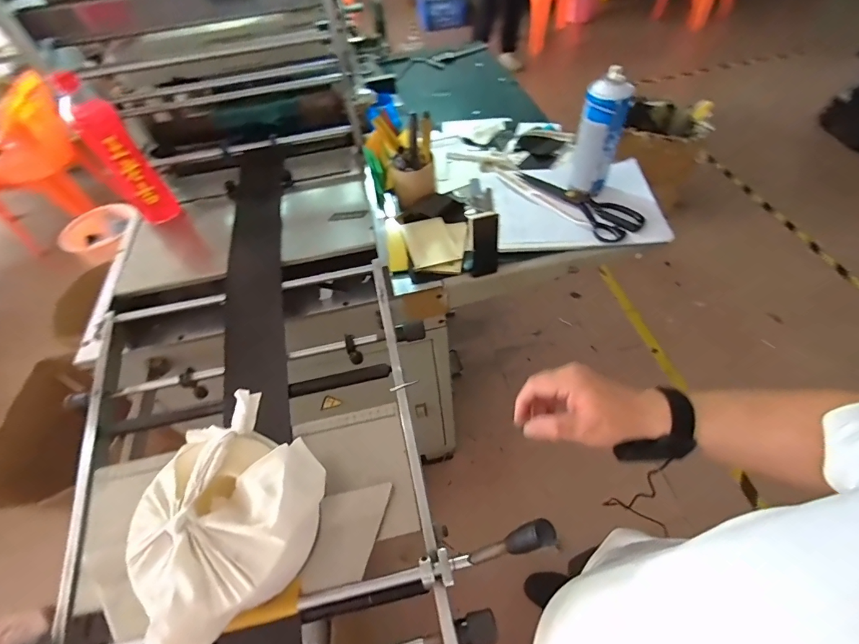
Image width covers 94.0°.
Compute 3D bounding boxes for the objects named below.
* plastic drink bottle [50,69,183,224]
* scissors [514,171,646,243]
[{"bbox_3d":[-0.482,-0.253,0.631,0.064,0.192,0.069,-38,59,-22],"label":"plastic drink bottle"},{"bbox_3d":[0.268,-0.227,0.725,0.087,0.013,0.234,-28,55,-15],"label":"scissors"}]

